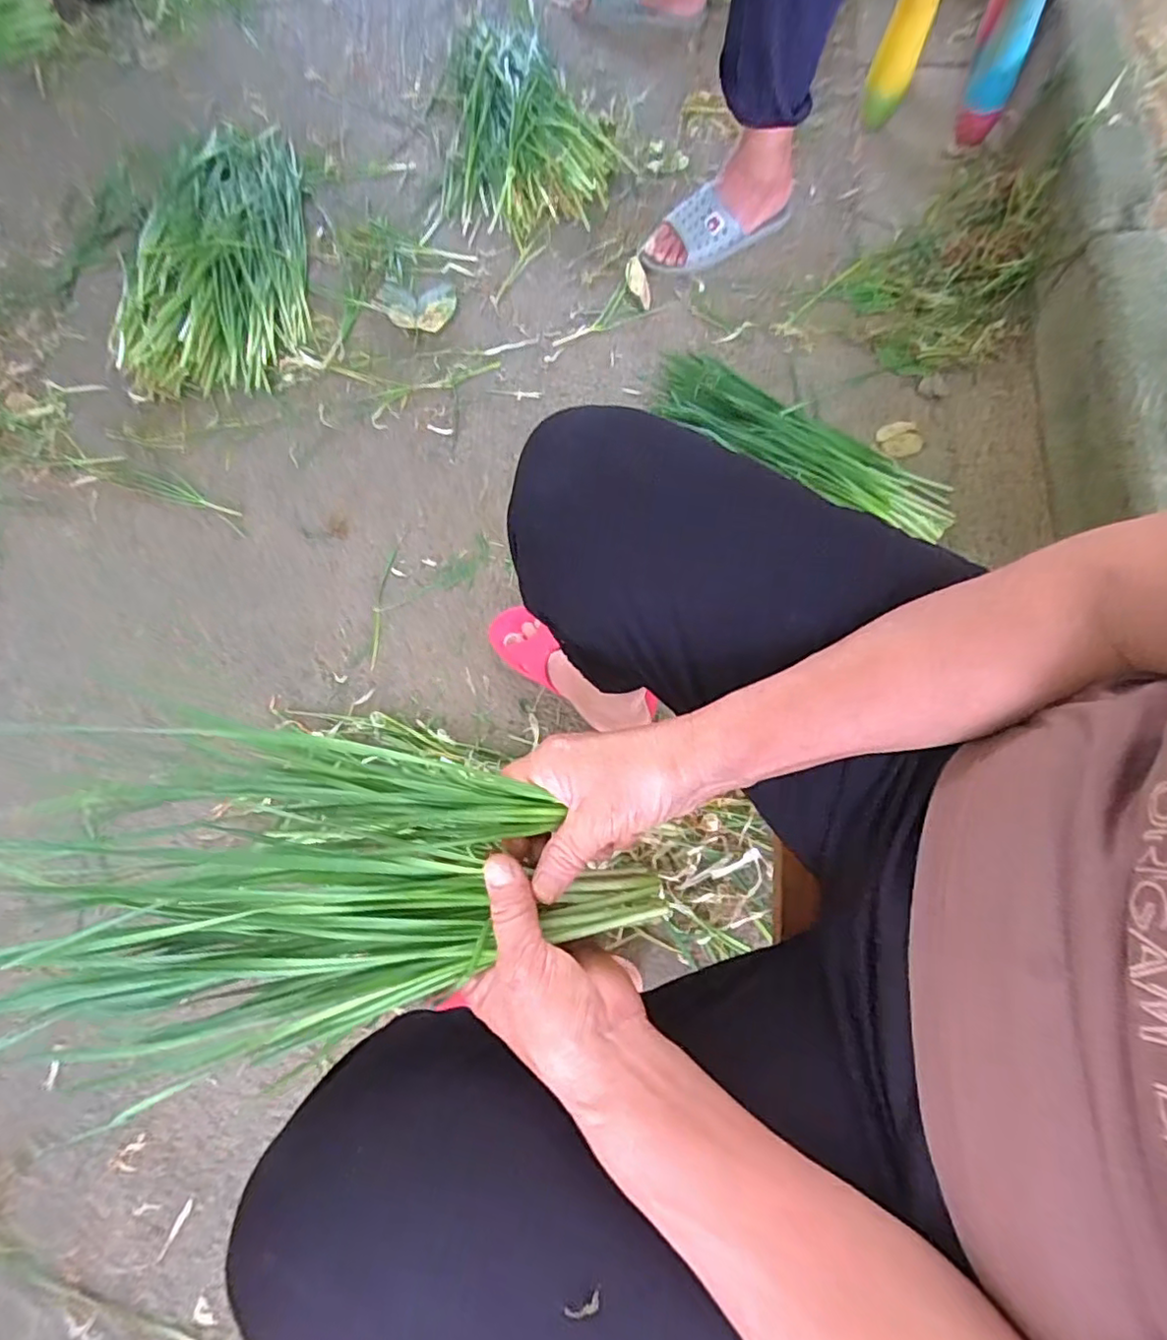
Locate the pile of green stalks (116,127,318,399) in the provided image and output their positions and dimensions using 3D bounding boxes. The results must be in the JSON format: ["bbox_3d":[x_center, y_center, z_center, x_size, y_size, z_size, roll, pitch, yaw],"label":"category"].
[{"bbox_3d":[-0.572,-0.661,0.966,0.264,0.050,0.493,-9,72,1],"label":"pile of green stalks"}]

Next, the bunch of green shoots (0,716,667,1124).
[{"bbox_3d":[-0.135,0.110,0.319,0.333,0.044,0.166,-2,77,-1],"label":"bunch of green shoots"}]

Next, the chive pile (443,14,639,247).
[{"bbox_3d":[-0.082,-0.847,0.963,0.284,0.077,0.283,-2,77,-1],"label":"chive pile"}]

